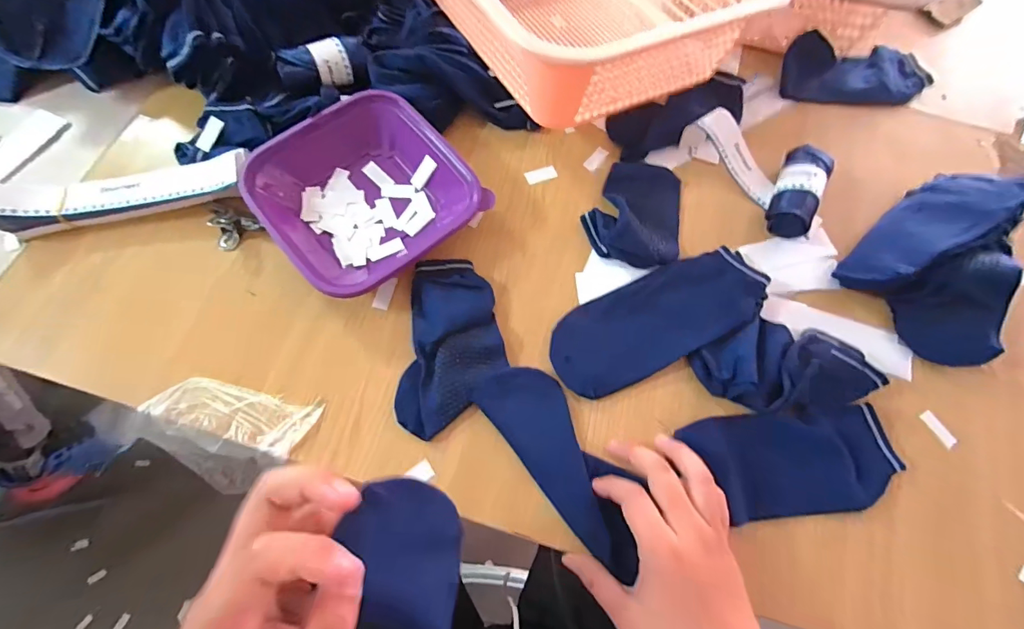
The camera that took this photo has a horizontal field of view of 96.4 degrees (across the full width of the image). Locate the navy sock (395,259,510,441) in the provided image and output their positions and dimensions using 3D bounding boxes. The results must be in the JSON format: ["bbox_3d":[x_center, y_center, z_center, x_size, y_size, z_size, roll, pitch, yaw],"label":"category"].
[{"bbox_3d":[-0.053,0.027,0.418,0.089,0.018,0.160,4,70,0],"label":"navy sock"}]

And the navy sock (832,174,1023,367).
[{"bbox_3d":[0.452,-0.062,0.462,0.205,0.060,0.145,-42,77,-15],"label":"navy sock"}]

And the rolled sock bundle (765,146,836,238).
[{"bbox_3d":[0.305,-0.130,0.489,0.046,0.041,0.108,27,71,7],"label":"rolled sock bundle"}]

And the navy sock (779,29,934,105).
[{"bbox_3d":[0.427,-0.307,0.569,0.196,0.042,0.084,3,70,-1],"label":"navy sock"}]

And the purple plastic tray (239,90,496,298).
[{"bbox_3d":[-0.148,-0.125,0.459,0.188,0.052,0.176,-39,75,-14],"label":"purple plastic tray"}]

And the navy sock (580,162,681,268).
[{"bbox_3d":[0.134,-0.115,0.476,0.097,0.033,0.125,18,71,5],"label":"navy sock"}]

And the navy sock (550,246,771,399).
[{"bbox_3d":[0.139,0.001,0.434,0.217,0.021,0.087,-23,72,-9],"label":"navy sock"}]

